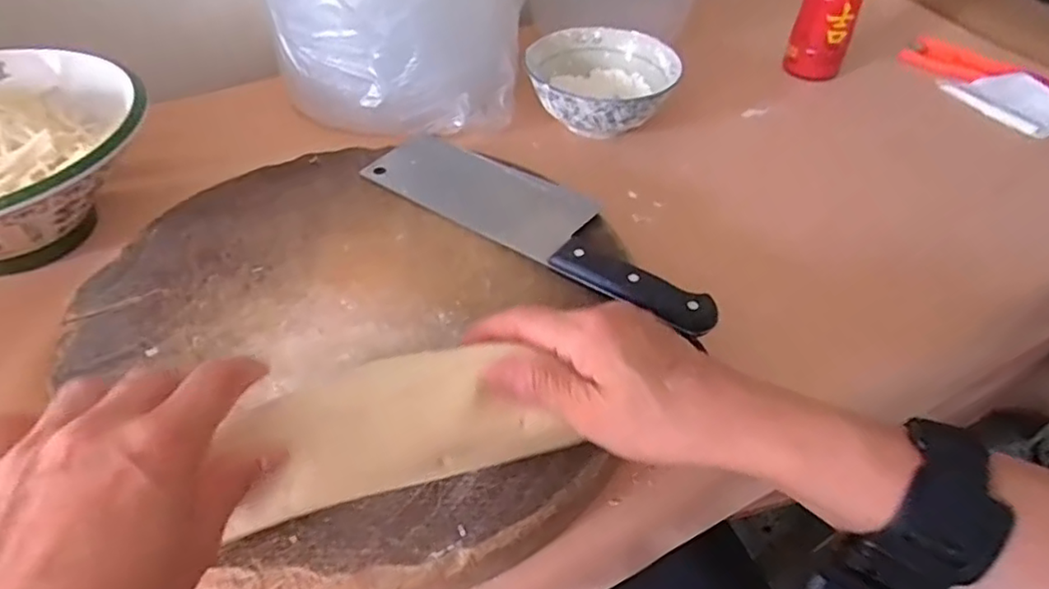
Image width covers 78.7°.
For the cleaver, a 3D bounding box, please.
[{"bbox_3d":[0.012,-0.060,0.466,0.287,0.019,0.079,29,51,24],"label":"cleaver"}]

